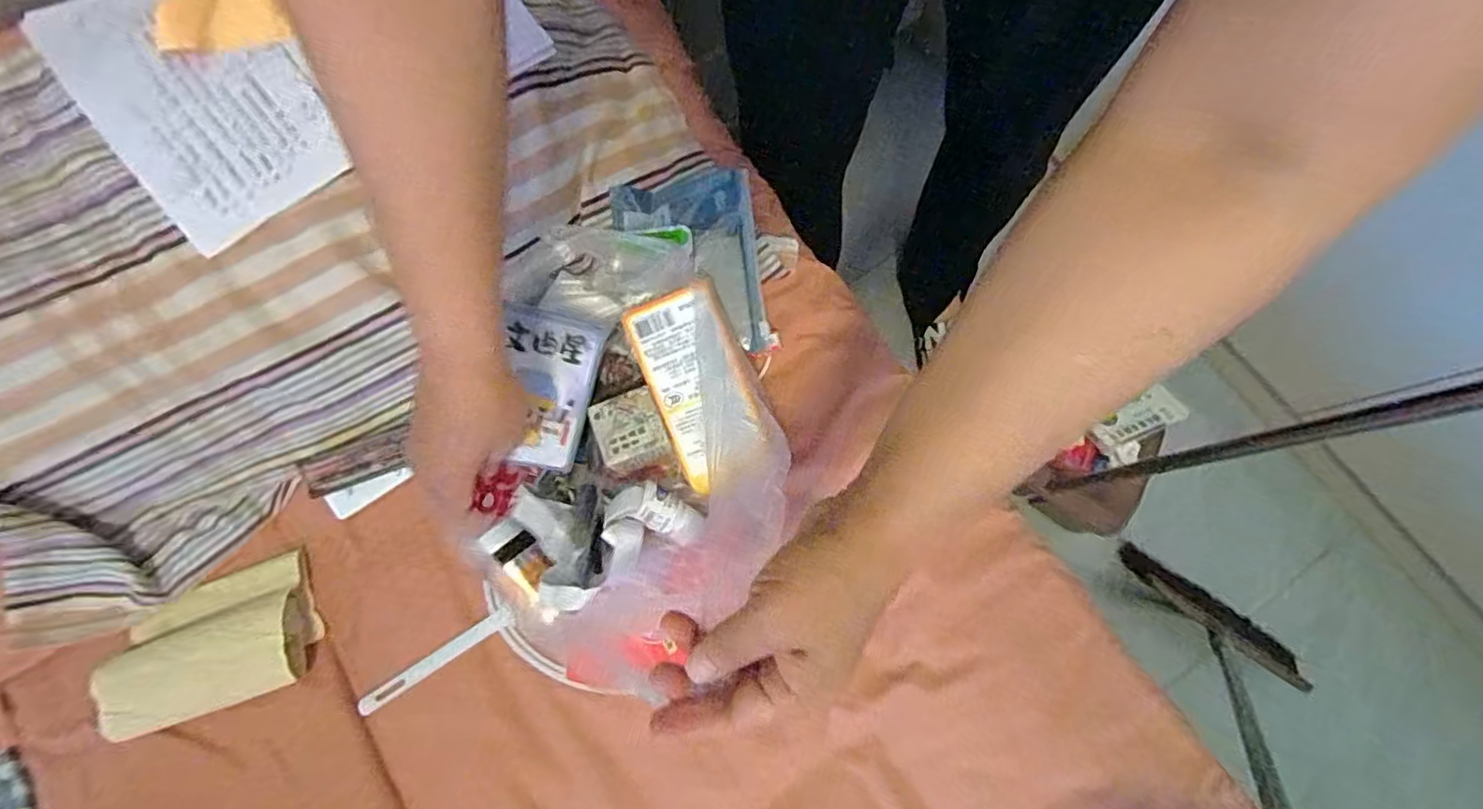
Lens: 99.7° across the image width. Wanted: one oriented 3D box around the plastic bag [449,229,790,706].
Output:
[{"bbox_3d":[-0.078,0.035,0.480,0.222,0.093,0.342,9,75,3],"label":"plastic bag"}]

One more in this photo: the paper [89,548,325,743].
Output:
[{"bbox_3d":[-0.411,0.183,0.476,0.138,0.034,0.099,-20,77,-4],"label":"paper"}]

